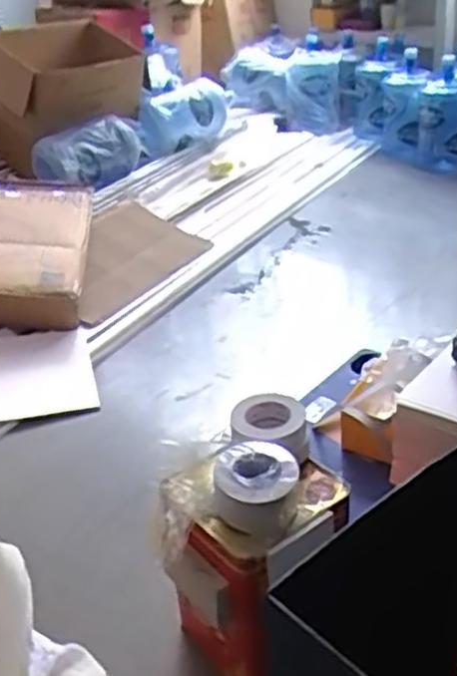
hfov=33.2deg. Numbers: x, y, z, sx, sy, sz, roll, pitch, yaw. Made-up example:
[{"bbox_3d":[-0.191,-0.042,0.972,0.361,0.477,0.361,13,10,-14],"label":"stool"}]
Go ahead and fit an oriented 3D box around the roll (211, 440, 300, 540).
[{"bbox_3d":[0.045,0.235,1.215,0.131,0.082,0.129,1,31,11],"label":"roll"}]

